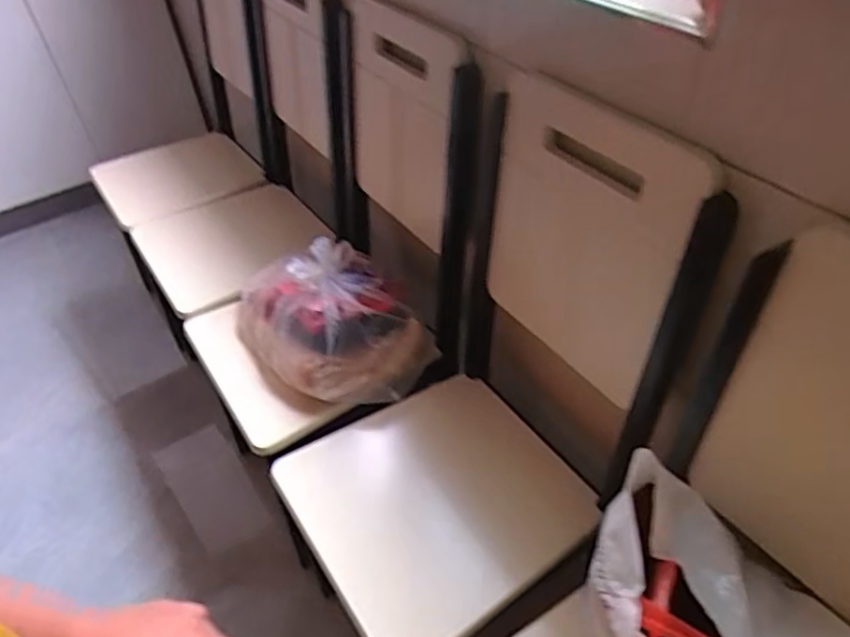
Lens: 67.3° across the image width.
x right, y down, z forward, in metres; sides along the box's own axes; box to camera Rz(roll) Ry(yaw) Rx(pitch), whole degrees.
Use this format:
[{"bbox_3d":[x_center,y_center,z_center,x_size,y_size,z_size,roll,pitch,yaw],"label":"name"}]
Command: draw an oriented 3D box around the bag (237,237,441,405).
[{"bbox_3d":[-0.163,-0.017,1.073,0.261,0.181,0.322,-30,48,-23],"label":"bag"}]

